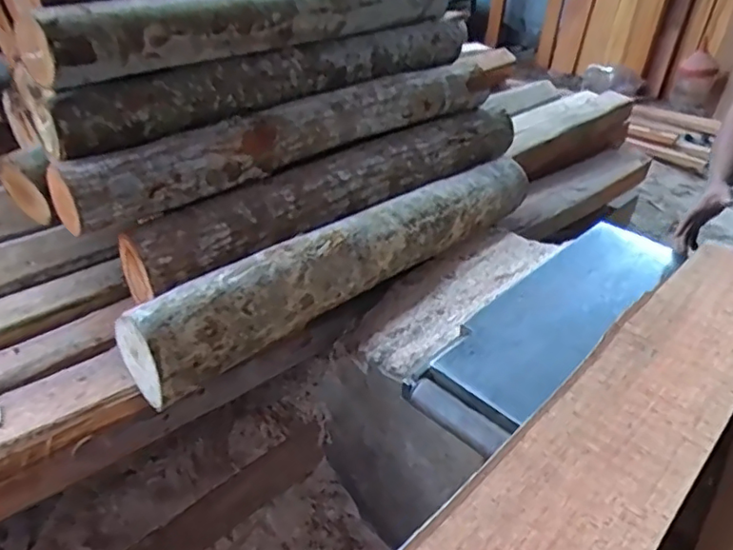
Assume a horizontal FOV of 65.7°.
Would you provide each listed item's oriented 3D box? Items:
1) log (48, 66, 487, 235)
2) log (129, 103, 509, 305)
[{"bbox_3d":[-0.114,-0.321,1.266,1.069,0.118,0.100,-25,42,-32],"label":"log"},{"bbox_3d":[-0.012,-0.227,1.368,1.123,0.126,0.140,-27,43,-34],"label":"log"}]

